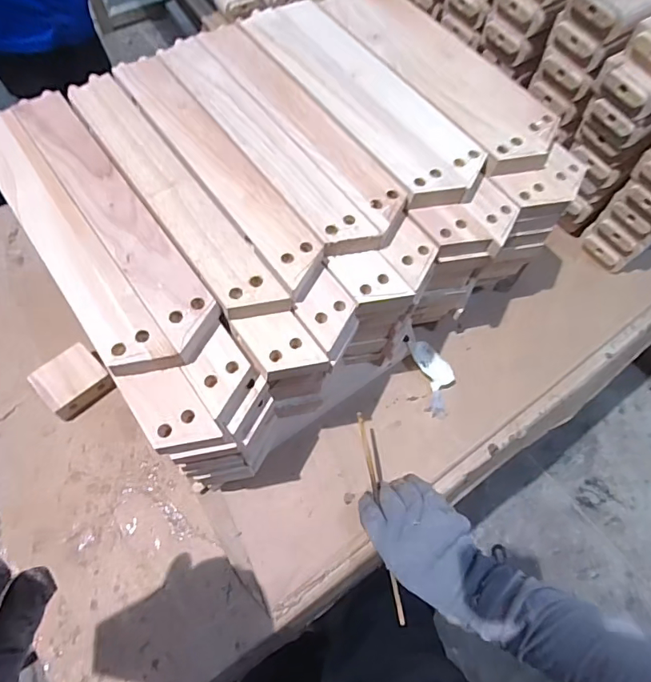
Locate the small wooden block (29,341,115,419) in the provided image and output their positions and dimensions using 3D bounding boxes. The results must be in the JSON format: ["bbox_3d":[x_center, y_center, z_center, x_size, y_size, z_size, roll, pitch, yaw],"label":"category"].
[{"bbox_3d":[-0.270,0.043,0.501,0.063,0.028,0.059,-41,74,-19],"label":"small wooden block"}]

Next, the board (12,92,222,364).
[{"bbox_3d":[-0.174,-0.106,0.383,0.043,0.018,0.288,-34,71,-17],"label":"board"}]

